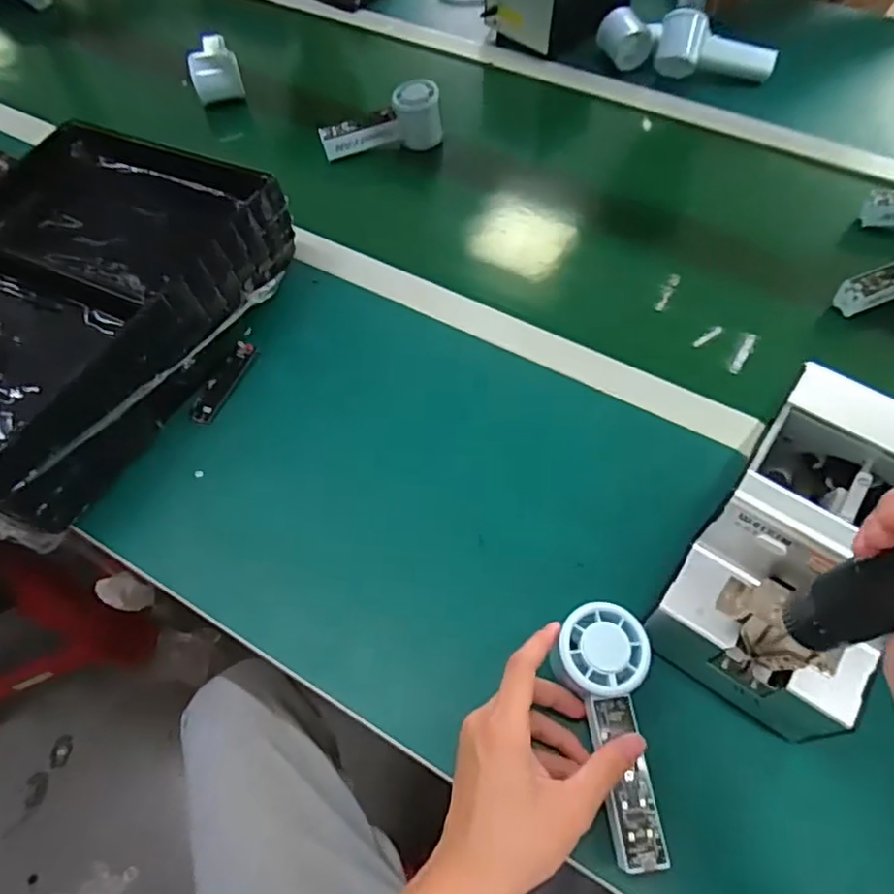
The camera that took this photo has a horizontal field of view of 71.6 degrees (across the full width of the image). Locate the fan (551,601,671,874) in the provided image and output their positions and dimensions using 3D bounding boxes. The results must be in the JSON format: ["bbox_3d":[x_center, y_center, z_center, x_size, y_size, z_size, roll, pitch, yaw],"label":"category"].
[{"bbox_3d":[0.105,0.180,0.401,0.057,0.039,0.151,-5,72,-1],"label":"fan"}]

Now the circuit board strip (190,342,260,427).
[{"bbox_3d":[-0.209,-0.061,0.584,0.023,0.006,0.092,29,64,-5],"label":"circuit board strip"}]

